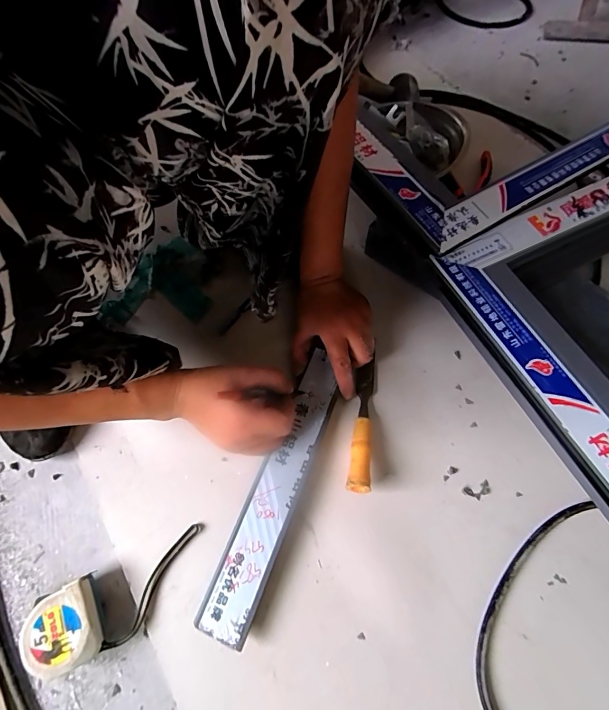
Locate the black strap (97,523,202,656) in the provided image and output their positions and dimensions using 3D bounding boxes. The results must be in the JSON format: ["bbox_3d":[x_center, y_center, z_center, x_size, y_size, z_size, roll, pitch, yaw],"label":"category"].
[{"bbox_3d":[-0.151,0.232,0.375,0.020,0.009,0.129,30,70,12],"label":"black strap"}]

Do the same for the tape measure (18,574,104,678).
[{"bbox_3d":[-0.227,0.261,0.354,0.065,0.030,0.066,-28,70,-11],"label":"tape measure"}]

